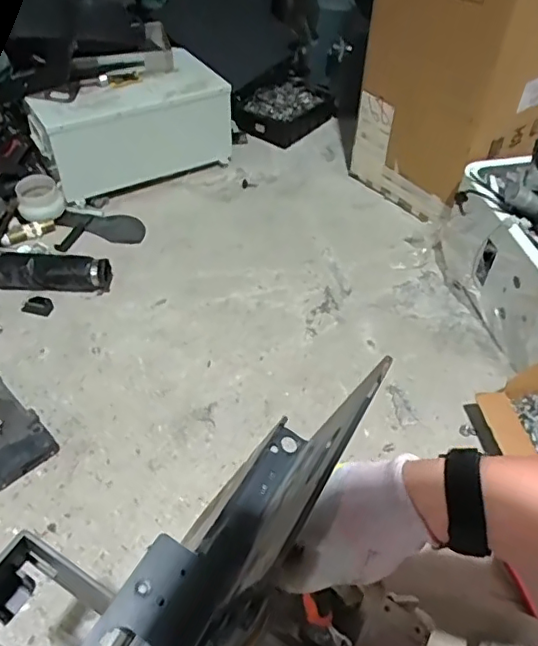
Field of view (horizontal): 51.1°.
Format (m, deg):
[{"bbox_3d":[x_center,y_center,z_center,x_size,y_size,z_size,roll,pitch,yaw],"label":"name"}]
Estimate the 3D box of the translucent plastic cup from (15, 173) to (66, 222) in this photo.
[{"bbox_3d":[-0.521,-0.286,1.274,0.100,0.057,0.099,1,46,-1],"label":"translucent plastic cup"}]

